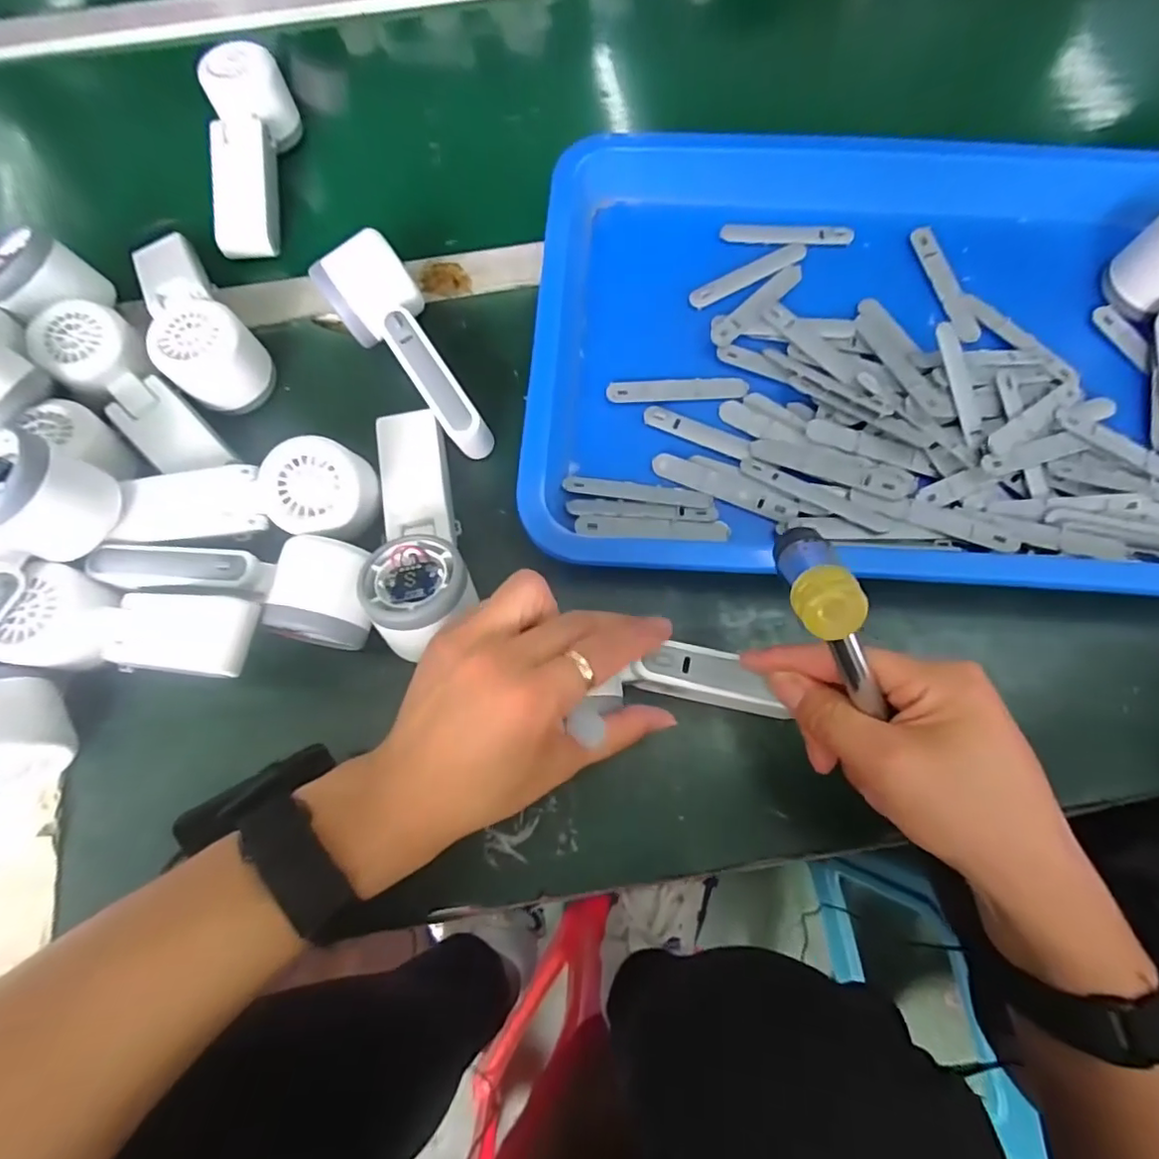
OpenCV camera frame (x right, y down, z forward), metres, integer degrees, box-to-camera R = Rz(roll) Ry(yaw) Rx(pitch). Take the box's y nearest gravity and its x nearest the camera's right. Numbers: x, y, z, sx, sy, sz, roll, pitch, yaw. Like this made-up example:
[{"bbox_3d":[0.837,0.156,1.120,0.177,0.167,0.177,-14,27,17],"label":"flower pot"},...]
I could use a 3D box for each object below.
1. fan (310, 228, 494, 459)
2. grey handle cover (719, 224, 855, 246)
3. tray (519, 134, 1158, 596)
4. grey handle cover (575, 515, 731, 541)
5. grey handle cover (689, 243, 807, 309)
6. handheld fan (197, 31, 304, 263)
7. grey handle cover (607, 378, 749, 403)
[{"bbox_3d":[-0.110,-0.144,0.372,0.056,0.054,0.159,-30,74,-8],"label":"fan"},{"bbox_3d":[0.151,-0.251,0.418,0.094,0.006,0.017,6,72,3],"label":"grey handle cover"},{"bbox_3d":[0.208,-0.173,0.382,0.467,0.039,0.364,4,72,3],"label":"tray"},{"bbox_3d":[0.045,-0.032,0.356,0.094,0.007,0.016,1,72,2],"label":"grey handle cover"},{"bbox_3d":[0.122,-0.221,0.415,0.092,0.005,0.016,-27,74,-7],"label":"grey handle cover"},{"bbox_3d":[-0.259,-0.328,0.450,0.054,0.039,0.158,-1,87,1],"label":"handheld fan"},{"bbox_3d":[0.066,-0.129,0.387,0.094,0.006,0.015,-2,72,1],"label":"grey handle cover"}]

